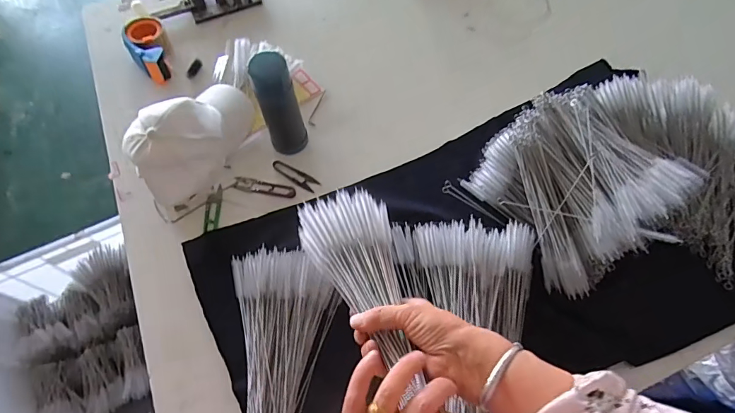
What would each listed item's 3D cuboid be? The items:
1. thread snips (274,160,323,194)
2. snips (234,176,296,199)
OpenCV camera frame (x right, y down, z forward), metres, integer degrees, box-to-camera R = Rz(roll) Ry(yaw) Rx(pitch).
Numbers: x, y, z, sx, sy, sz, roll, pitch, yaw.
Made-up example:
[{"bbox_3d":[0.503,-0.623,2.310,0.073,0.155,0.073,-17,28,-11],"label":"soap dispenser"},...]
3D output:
[{"bbox_3d":[-0.132,-0.057,0.794,0.098,0.006,0.028,32,69,17],"label":"thread snips"},{"bbox_3d":[-0.187,-0.034,0.788,0.114,0.005,0.026,10,64,7],"label":"snips"}]

